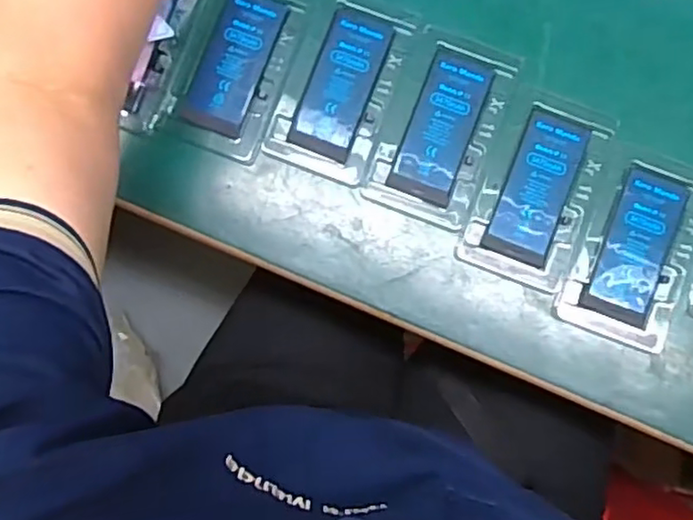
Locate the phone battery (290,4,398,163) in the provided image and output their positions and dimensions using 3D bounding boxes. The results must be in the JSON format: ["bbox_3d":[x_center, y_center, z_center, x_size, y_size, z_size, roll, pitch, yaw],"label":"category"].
[{"bbox_3d":[-0.003,-0.122,0.452,0.046,0.004,0.101,20,90,3],"label":"phone battery"}]

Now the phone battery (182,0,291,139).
[{"bbox_3d":[-0.077,-0.139,0.455,0.044,0.004,0.101,22,90,3],"label":"phone battery"}]

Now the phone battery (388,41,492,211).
[{"bbox_3d":[0.066,-0.092,0.447,0.045,0.004,0.103,20,90,3],"label":"phone battery"}]

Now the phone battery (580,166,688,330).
[{"bbox_3d":[0.198,-0.010,0.440,0.044,0.004,0.103,21,90,3],"label":"phone battery"}]

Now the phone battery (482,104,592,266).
[{"bbox_3d":[0.131,-0.050,0.444,0.044,0.004,0.101,20,90,3],"label":"phone battery"}]

